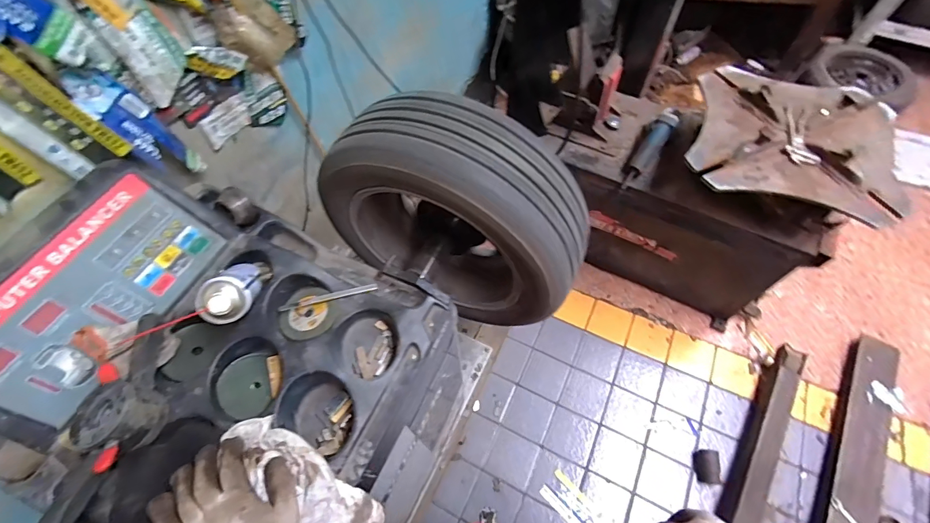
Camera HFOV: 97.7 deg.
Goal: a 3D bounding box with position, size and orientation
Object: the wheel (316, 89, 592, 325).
[{"bbox_3d":[-0.018,-0.074,0.941,0.561,0.562,0.204,24,63,16],"label":"wheel"}]

